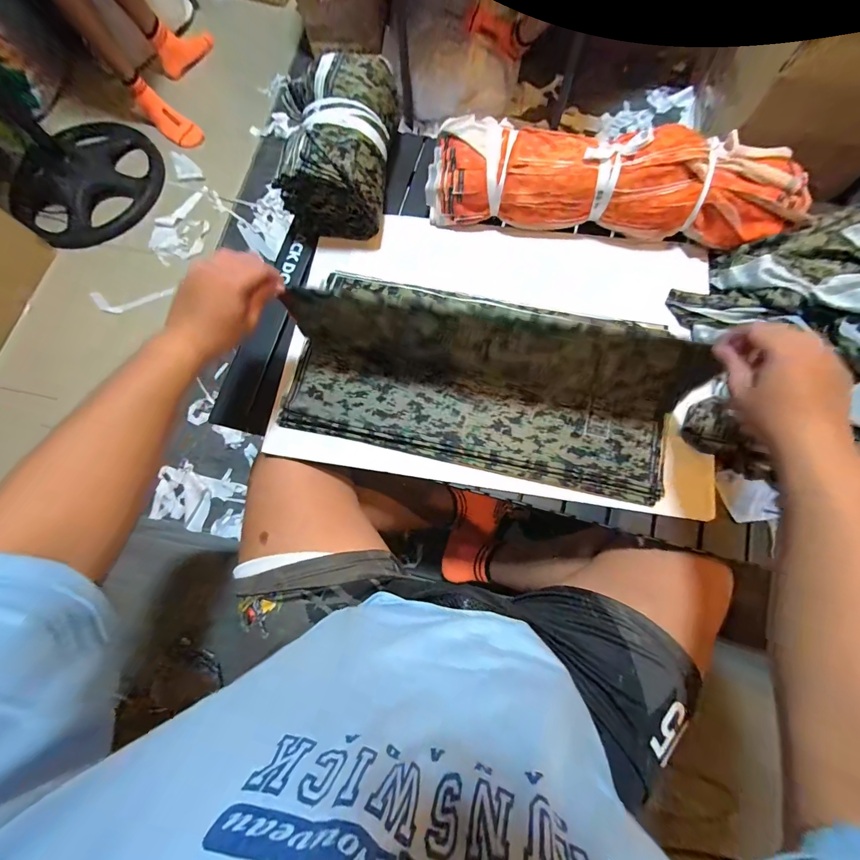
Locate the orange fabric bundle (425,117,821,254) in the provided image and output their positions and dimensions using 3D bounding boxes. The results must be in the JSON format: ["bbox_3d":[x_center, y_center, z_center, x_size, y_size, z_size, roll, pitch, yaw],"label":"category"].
[{"bbox_3d":[0.267,-0.364,0.554,0.532,0.100,0.125,9,76,3],"label":"orange fabric bundle"}]

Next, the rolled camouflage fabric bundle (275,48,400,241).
[{"bbox_3d":[-0.137,-0.444,0.582,0.151,0.119,0.252,7,75,3],"label":"rolled camouflage fabric bundle"}]

